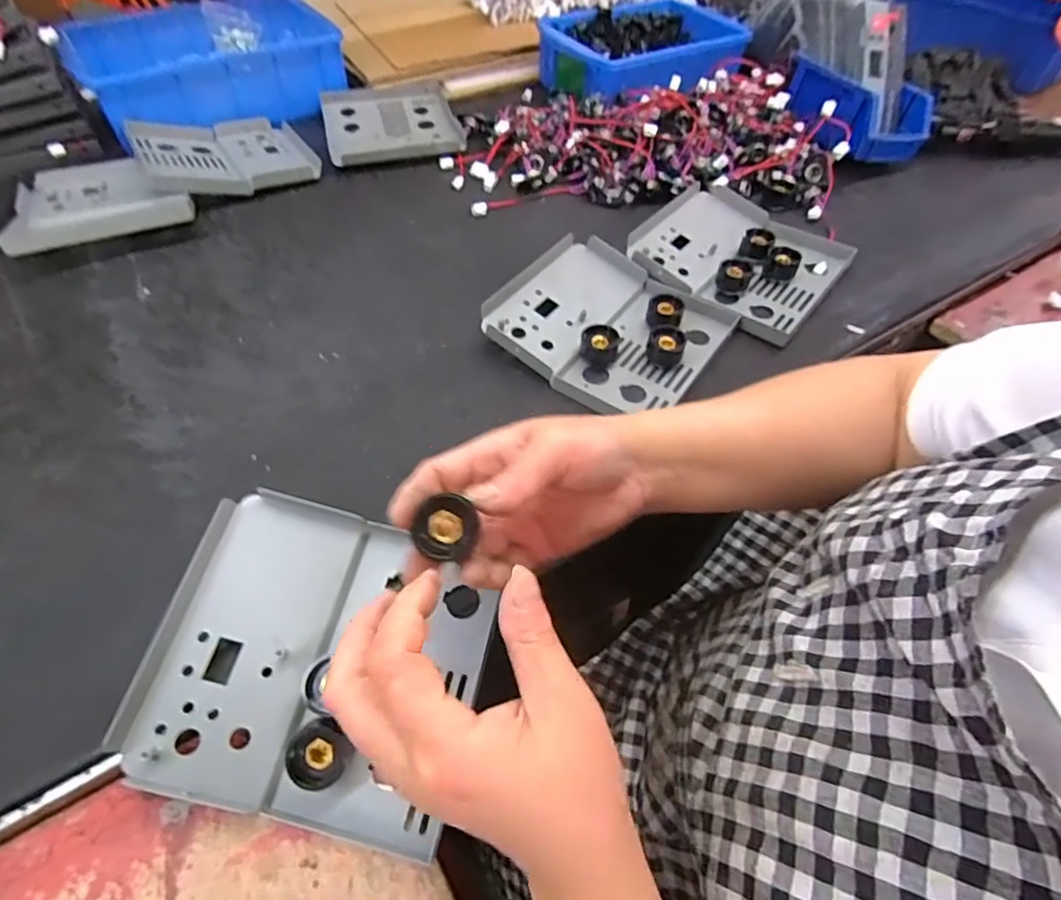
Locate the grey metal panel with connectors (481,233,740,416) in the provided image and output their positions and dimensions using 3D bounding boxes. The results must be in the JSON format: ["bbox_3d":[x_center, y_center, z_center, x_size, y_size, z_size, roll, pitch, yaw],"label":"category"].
[{"bbox_3d":[0.063,-0.107,0.479,0.169,0.028,0.158,30,59,19],"label":"grey metal panel with connectors"}]

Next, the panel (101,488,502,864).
[{"bbox_3d":[-0.116,0.115,0.323,0.173,0.017,0.157,16,68,-3],"label":"panel"}]

